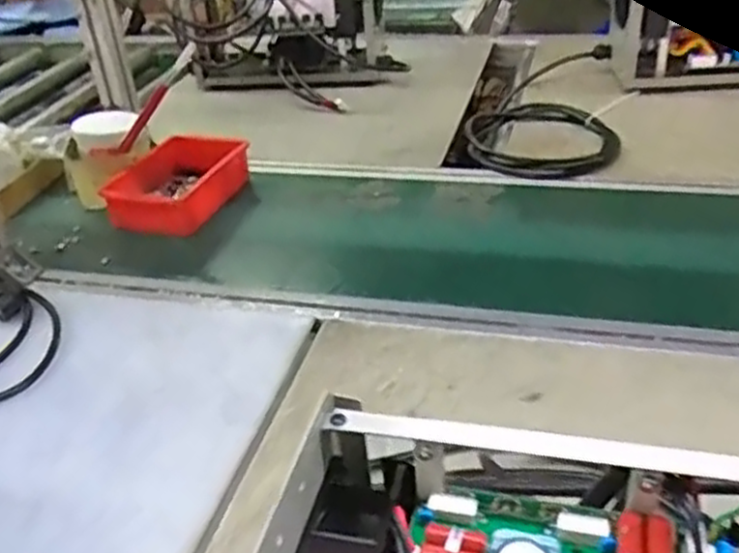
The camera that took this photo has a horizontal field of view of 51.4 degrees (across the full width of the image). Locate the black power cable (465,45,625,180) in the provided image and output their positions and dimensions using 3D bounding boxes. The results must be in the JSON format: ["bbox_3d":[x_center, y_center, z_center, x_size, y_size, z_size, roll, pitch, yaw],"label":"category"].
[{"bbox_3d":[0.283,-0.280,1.254,0.220,0.047,0.445,3,35,13],"label":"black power cable"}]

